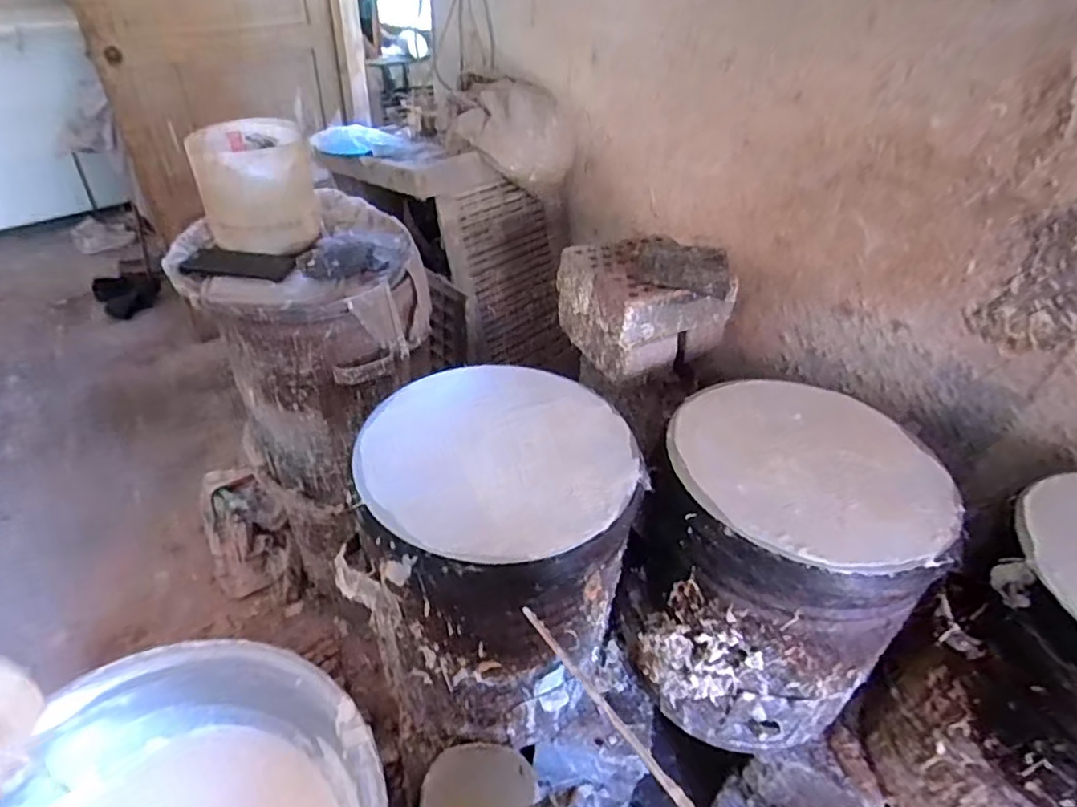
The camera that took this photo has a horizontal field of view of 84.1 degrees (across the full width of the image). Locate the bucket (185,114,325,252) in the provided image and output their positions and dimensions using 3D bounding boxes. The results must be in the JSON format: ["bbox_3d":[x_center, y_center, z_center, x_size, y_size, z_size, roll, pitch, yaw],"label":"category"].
[{"bbox_3d":[-0.488,-0.377,1.039,0.179,0.180,0.178,-13,42,-20],"label":"bucket"}]

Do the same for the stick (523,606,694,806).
[{"bbox_3d":[0.096,0.290,0.466,0.012,0.017,0.322,-32,72,-36],"label":"stick"}]

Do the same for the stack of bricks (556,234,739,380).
[{"bbox_3d":[0.195,-0.187,1.102,0.233,0.177,0.244,-16,43,-23],"label":"stack of bricks"}]

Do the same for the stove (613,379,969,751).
[{"bbox_3d":[0.345,0.240,0.929,0.369,0.414,0.368,18,41,17],"label":"stove"}]

